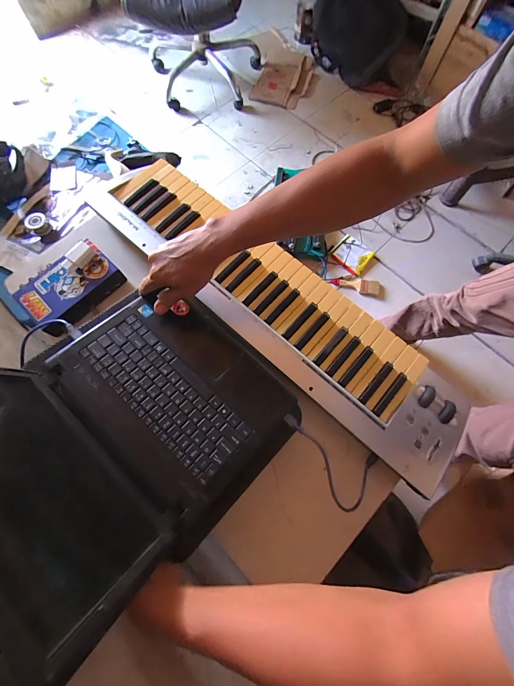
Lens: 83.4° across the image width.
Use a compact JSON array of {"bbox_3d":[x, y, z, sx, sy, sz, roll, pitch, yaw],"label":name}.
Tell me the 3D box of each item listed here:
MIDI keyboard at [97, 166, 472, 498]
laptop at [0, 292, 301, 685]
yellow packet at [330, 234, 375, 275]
[{"bbox_3d":[0.016,-0.092,0.534,0.779,0.050,0.195,42,76,12],"label":"MIDI keyboard"},{"bbox_3d":[-0.156,0.083,0.311,0.316,0.232,0.355,40,76,12],"label":"laptop"},{"bbox_3d":[0.421,-0.390,1.274,0.165,0.009,0.123,33,96,-15],"label":"yellow packet"}]

